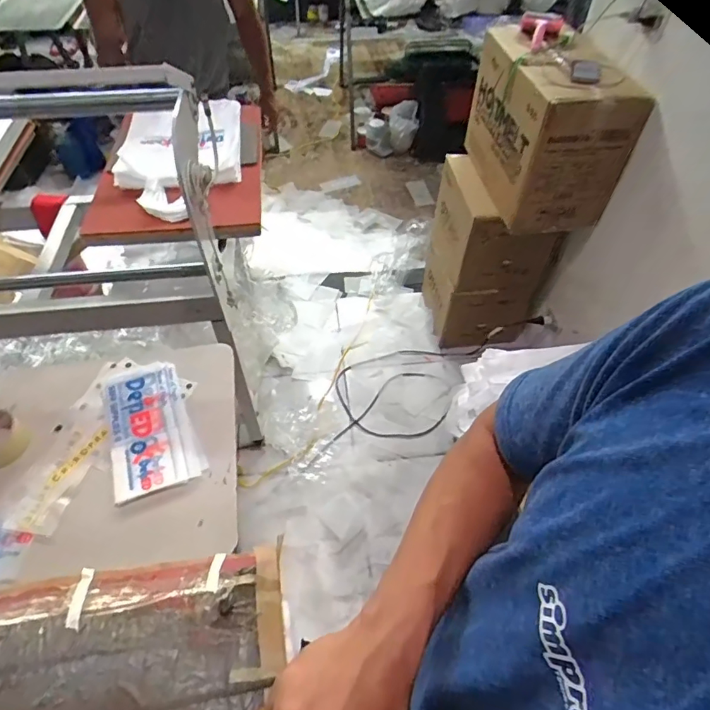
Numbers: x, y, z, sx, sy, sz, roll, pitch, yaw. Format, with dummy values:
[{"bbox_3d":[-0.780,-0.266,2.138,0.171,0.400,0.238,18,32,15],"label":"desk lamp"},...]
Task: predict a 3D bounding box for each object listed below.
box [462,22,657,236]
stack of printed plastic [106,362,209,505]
[{"bbox_3d":[0.561,-0.651,1.408,0.281,0.395,0.453,-5,51,-5],"label":"box"},{"bbox_3d":[-0.346,0.117,0.802,0.129,0.021,0.245,-20,54,-15],"label":"stack of printed plastic"}]

